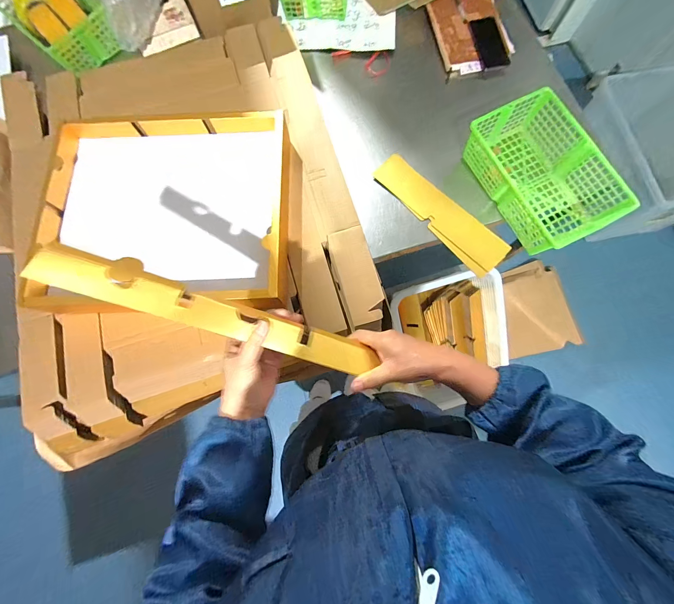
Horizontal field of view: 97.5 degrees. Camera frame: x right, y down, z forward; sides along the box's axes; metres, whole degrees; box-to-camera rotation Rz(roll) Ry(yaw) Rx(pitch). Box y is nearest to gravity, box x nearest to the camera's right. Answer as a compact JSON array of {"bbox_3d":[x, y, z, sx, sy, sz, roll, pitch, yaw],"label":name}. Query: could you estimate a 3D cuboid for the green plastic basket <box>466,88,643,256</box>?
[{"bbox_3d":[0.472,-0.294,0.692,0.204,0.099,0.338,-26,79,-4],"label":"green plastic basket"}]

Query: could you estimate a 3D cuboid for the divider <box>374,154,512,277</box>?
[{"bbox_3d":[0.247,-0.221,0.721,0.095,0.016,0.367,-44,80,-7],"label":"divider"}]

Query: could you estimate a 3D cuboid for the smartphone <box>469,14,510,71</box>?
[{"bbox_3d":[0.419,-0.707,0.806,0.082,0.016,0.162,-16,78,-2],"label":"smartphone"}]

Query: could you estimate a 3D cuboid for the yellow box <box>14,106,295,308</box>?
[{"bbox_3d":[-0.317,-0.178,0.585,0.458,0.091,0.386,0,78,2],"label":"yellow box"}]

